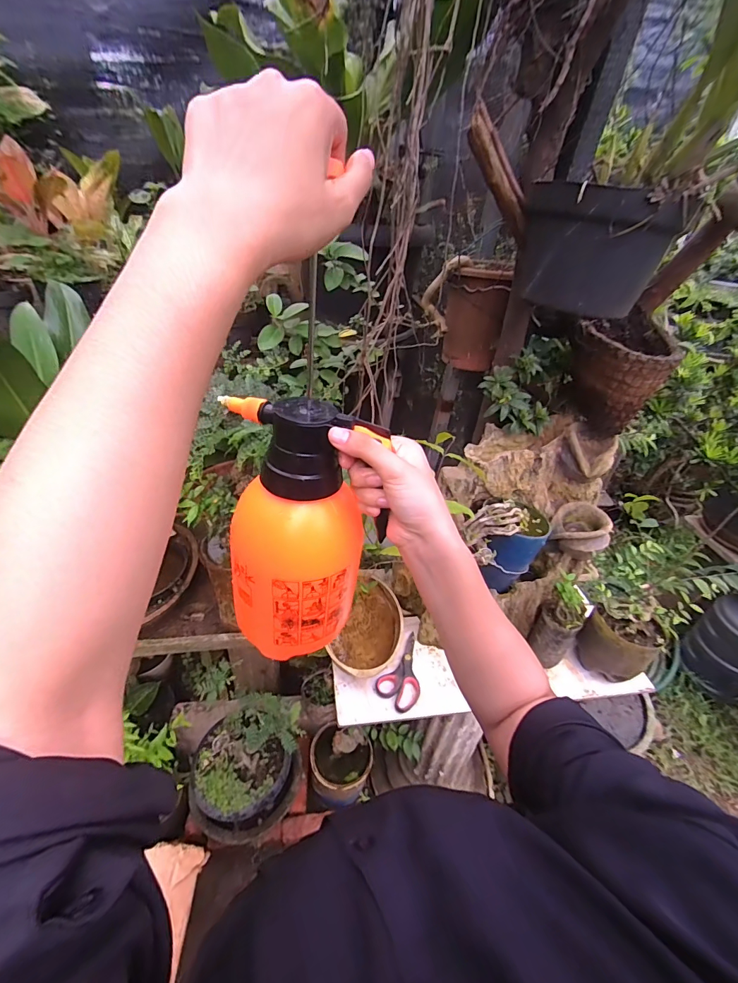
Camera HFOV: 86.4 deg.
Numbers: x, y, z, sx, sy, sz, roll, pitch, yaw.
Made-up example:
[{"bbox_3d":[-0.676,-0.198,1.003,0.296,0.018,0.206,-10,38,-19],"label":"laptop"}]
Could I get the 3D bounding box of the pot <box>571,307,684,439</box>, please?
[{"bbox_3d":[0.396,-0.186,0.655,0.143,0.170,0.128,20,38,16],"label":"pot"}]

